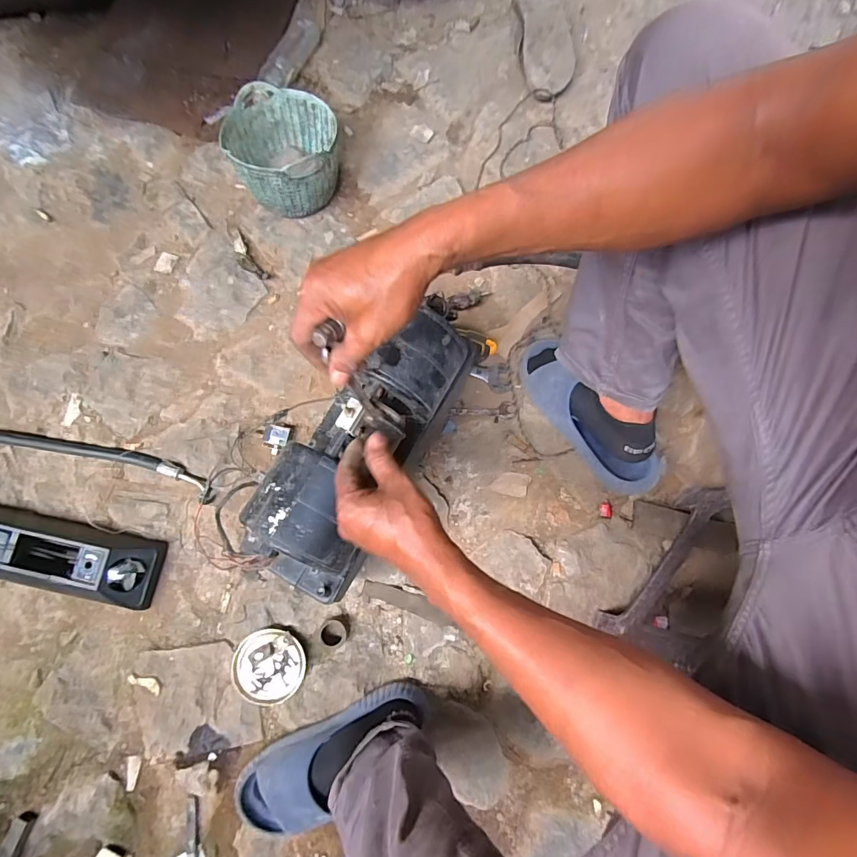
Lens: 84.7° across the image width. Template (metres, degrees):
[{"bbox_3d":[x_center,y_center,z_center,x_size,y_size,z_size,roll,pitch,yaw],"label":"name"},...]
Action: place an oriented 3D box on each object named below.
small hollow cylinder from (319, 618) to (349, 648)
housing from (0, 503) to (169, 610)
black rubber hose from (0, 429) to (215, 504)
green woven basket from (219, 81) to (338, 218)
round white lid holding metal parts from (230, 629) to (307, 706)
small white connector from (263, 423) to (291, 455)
[{"bbox_3d":[-0.147,0.318,0.726,0.042,0.018,0.045,0,78,-1],"label":"small hollow cylinder"},{"bbox_3d":[-0.617,0.189,0.731,0.374,0.065,0.105,13,78,2],"label":"housing"},{"bbox_3d":[-0.596,0.047,0.774,0.511,0.030,0.060,10,78,1],"label":"black rubber hose"},{"bbox_3d":[-0.252,-0.482,0.838,0.183,0.141,0.173,0,78,-1],"label":"green woven basket"},{"bbox_3d":[-0.242,0.361,0.714,0.106,0.018,0.100,0,78,-1],"label":"round white lid holding metal parts"},{"bbox_3d":[-0.255,0.017,0.788,0.041,0.014,0.052,6,78,0],"label":"small white connector"}]

